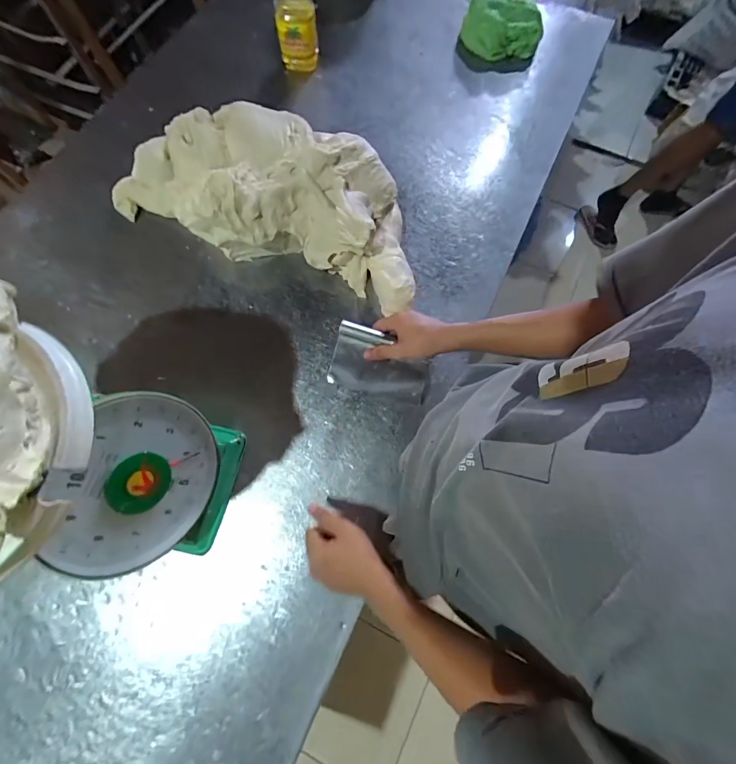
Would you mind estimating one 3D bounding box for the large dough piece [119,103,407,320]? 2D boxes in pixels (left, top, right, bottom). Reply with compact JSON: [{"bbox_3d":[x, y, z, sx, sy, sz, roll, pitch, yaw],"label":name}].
[{"bbox_3d":[-0.161,-0.323,0.601,0.547,0.127,0.229,22,74,6],"label":"large dough piece"}]

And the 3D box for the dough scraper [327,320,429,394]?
[{"bbox_3d":[0.018,-0.035,0.545,0.147,0.020,0.095,9,100,2],"label":"dough scraper"}]

